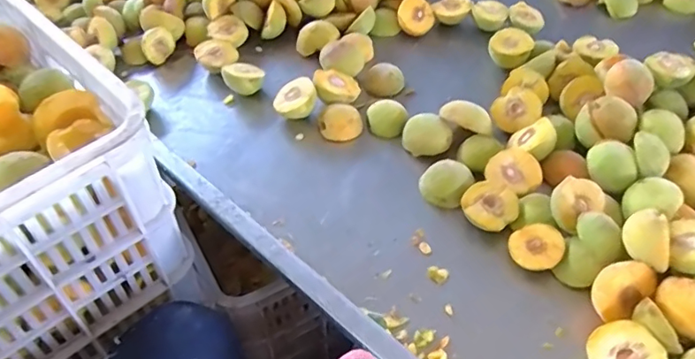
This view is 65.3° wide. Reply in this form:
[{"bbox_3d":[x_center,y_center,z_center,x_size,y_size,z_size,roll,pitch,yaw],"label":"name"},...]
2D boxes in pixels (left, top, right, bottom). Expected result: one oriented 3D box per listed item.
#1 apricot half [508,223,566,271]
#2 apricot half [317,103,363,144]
[{"bbox_3d":[0.191,0.070,0.548,0.051,0.015,0.051,-7,60,12],"label":"apricot half"},{"bbox_3d":[-0.009,-0.073,0.679,0.052,0.030,0.040,-7,47,-4],"label":"apricot half"}]

